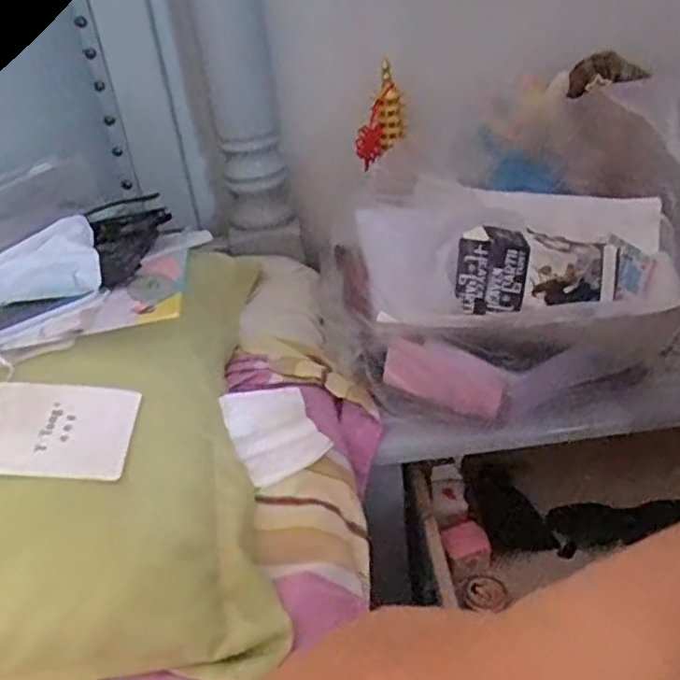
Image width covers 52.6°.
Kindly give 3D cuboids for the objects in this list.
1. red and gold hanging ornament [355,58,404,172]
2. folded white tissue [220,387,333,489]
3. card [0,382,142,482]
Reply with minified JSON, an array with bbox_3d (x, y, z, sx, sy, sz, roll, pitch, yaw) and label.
[{"bbox_3d":[0.051,-0.253,0.785,0.040,0.110,0.028,4,25,-28],"label":"red and gold hanging ornament"},{"bbox_3d":[-0.050,0.067,0.522,0.062,0.019,0.081,-23,48,-13],"label":"folded white tissue"},{"bbox_3d":[-0.174,0.054,0.414,0.094,0.004,0.066,5,45,-2],"label":"card"}]

